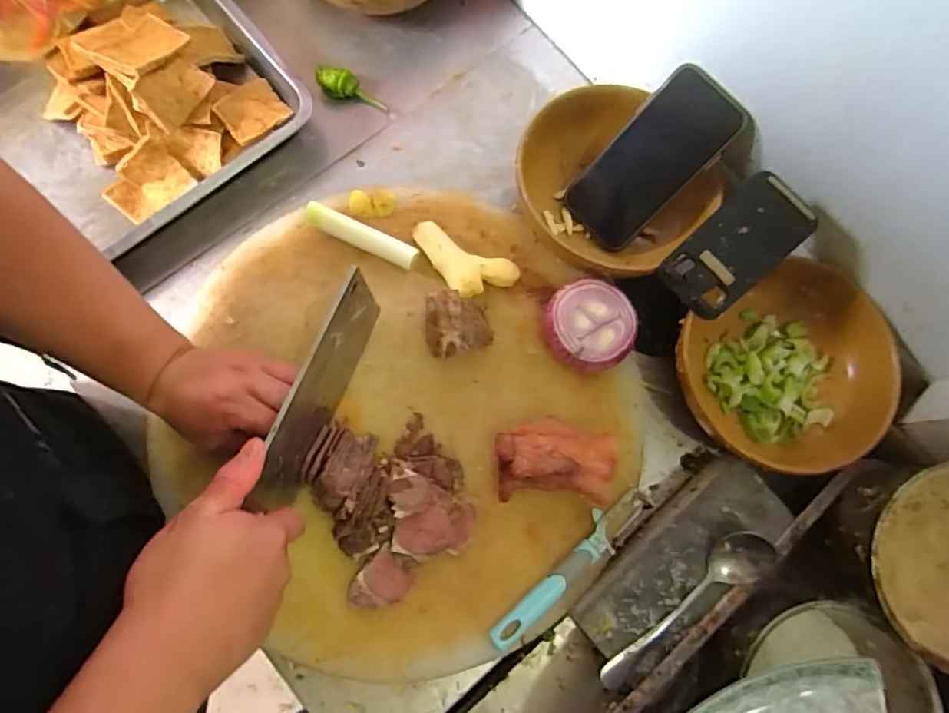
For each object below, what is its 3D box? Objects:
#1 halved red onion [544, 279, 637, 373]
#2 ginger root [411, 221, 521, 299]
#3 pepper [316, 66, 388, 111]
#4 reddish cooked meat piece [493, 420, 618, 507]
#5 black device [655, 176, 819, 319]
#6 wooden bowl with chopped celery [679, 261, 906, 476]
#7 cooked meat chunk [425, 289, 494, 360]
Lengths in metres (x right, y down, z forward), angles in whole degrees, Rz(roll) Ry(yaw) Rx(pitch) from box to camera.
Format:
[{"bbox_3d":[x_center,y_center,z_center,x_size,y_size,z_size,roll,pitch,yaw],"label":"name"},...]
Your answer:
[{"bbox_3d":[0.104,-0.026,0.489,0.075,0.039,0.077,1,78,-4],"label":"halved red onion"},{"bbox_3d":[-0.013,-0.083,0.499,0.100,0.026,0.047,27,78,2],"label":"ginger root"},{"bbox_3d":[-0.124,-0.270,0.546,0.071,0.019,0.020,20,77,-21],"label":"pepper"},{"bbox_3d":[0.066,0.089,0.460,0.093,0.044,0.063,2,78,-3],"label":"reddish cooked meat piece"},{"bbox_3d":[0.217,-0.090,0.450,0.118,0.012,0.064,-46,79,16],"label":"black device"},{"bbox_3d":[0.286,0.013,0.490,0.178,0.054,0.163,1,78,-4],"label":"wooden bowl with chopped celery"},{"bbox_3d":[-0.013,-0.024,0.478,0.058,0.052,0.052,6,78,-2],"label":"cooked meat chunk"}]

